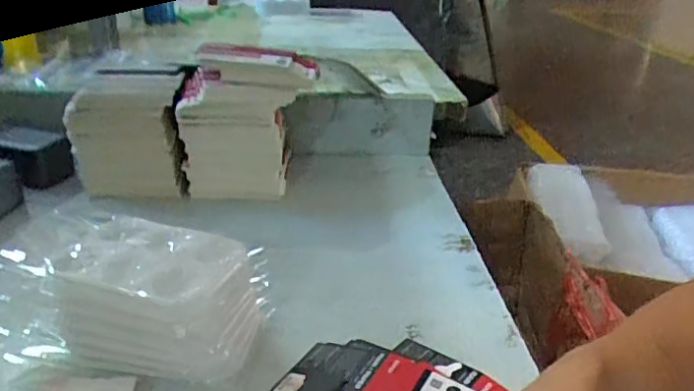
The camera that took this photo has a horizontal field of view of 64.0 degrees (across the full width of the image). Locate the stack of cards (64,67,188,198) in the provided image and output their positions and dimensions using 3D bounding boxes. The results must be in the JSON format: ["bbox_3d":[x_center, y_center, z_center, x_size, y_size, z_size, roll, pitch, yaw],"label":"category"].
[{"bbox_3d":[-0.242,-0.071,0.629,0.119,0.124,0.073,0,27,-6],"label":"stack of cards"}]

